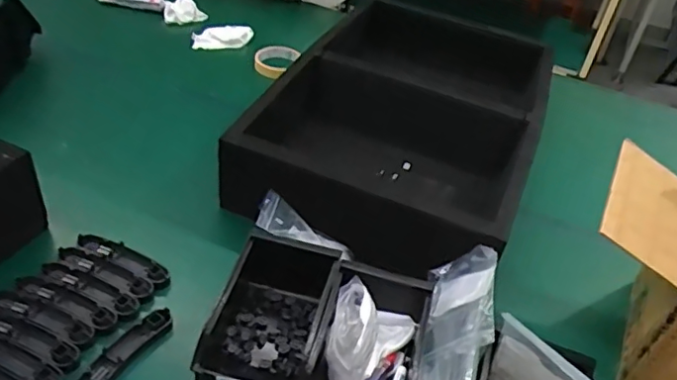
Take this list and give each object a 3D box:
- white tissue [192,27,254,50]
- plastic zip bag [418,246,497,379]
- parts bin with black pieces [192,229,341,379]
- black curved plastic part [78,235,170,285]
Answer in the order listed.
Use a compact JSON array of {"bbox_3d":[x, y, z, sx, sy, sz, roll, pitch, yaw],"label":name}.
[{"bbox_3d":[-0.217,-0.296,1.104,0.126,0.021,0.062,-13,45,-25],"label":"white tissue"},{"bbox_3d":[0.115,0.150,0.571,0.055,0.098,0.229,14,55,8],"label":"plastic zip bag"},{"bbox_3d":[-0.066,0.133,0.604,0.111,0.080,0.188,12,39,5],"label":"parts bin with black pieces"},{"bbox_3d":[-0.251,0.081,0.674,0.119,0.021,0.026,23,42,18],"label":"black curved plastic part"}]

